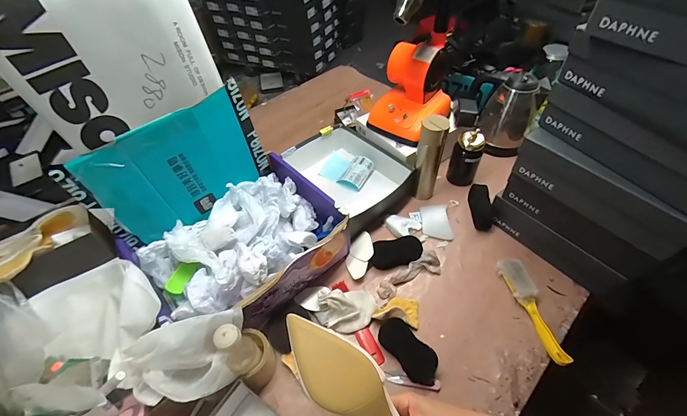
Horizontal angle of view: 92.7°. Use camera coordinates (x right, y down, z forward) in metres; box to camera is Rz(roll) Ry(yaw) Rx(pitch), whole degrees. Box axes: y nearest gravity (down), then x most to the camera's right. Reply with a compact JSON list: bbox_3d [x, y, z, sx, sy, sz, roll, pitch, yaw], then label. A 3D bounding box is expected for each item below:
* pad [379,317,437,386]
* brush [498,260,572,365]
[{"bbox_3d":[0.128,0.280,0.648,0.065,0.013,0.134,-47,64,1],"label":"pad"},{"bbox_3d":[0.399,0.210,0.699,0.061,0.026,0.232,-6,50,-3],"label":"brush"}]

